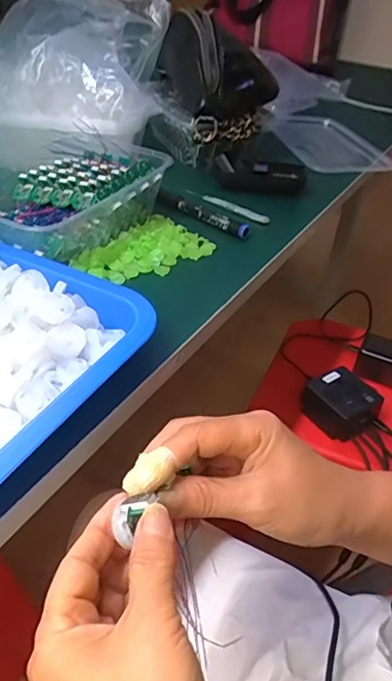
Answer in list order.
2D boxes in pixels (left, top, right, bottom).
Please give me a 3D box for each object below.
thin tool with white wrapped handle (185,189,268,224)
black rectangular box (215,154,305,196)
[{"bbox_3d":[0.036,-0.155,0.583,0.109,0.006,0.014,28,44,25],"label":"thin tool with white wrapped handle"},{"bbox_3d":[0.078,-0.200,0.617,0.113,0.036,0.044,2,39,-3],"label":"black rectangular box"}]

